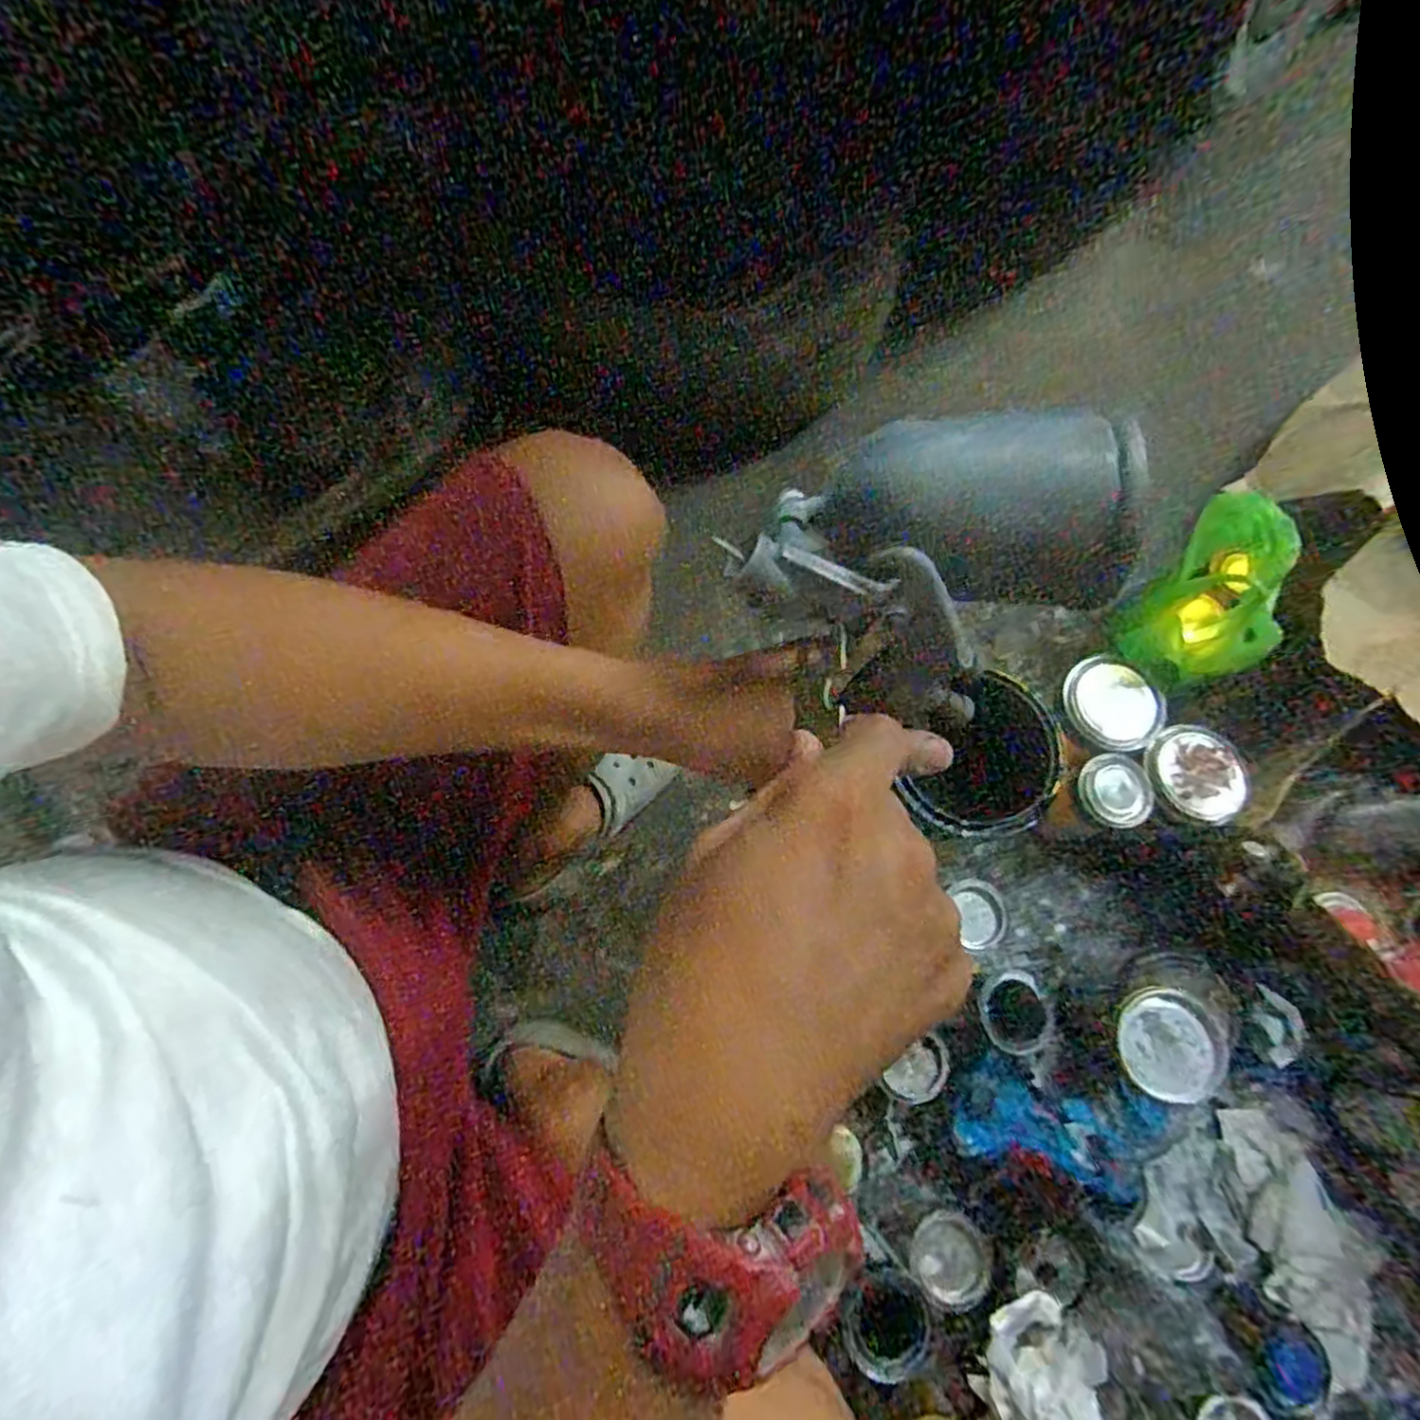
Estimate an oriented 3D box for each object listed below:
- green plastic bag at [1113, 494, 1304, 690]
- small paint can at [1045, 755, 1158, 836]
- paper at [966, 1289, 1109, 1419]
[{"bbox_3d":[0.520,-0.109,0.772,0.137,0.132,0.186,41,77,12],"label":"green plastic bag"},{"bbox_3d":[0.402,0.094,0.773,0.074,0.082,0.070,0,72,0],"label":"small paint can"},{"bbox_3d":[0.288,0.575,0.624,0.108,0.044,0.125,-32,74,-9],"label":"paper"}]

